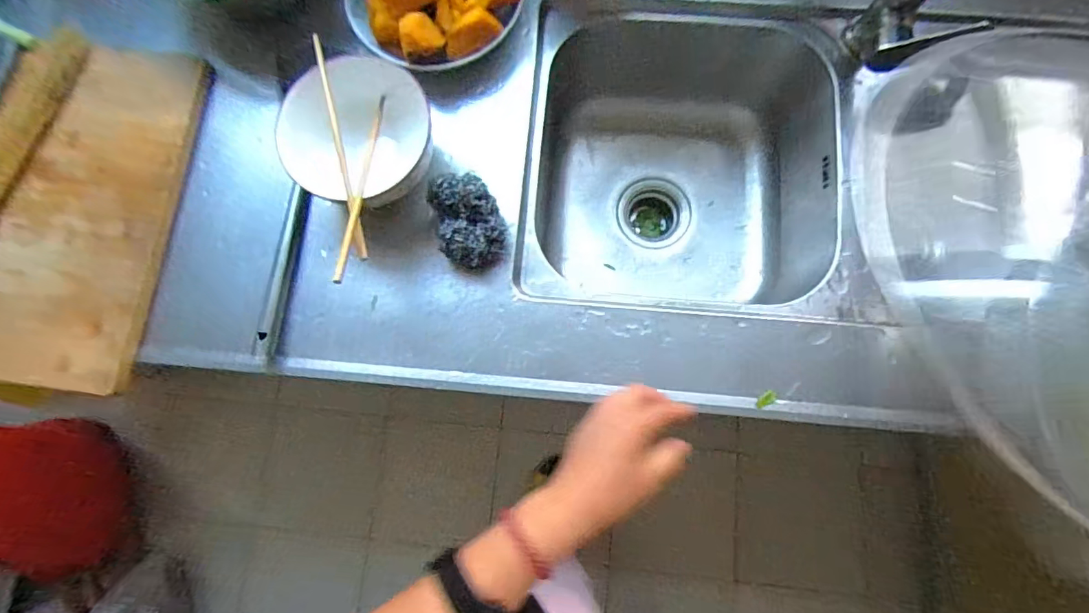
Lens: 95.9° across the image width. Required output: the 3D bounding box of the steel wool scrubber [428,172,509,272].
[{"bbox_3d":[-0.079,-0.086,0.511,0.070,0.062,0.092,-19,81,-2],"label":"steel wool scrubber"}]

